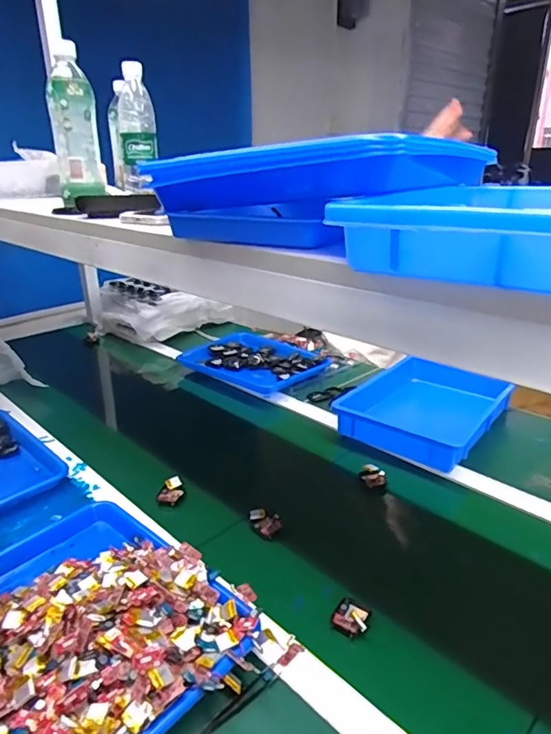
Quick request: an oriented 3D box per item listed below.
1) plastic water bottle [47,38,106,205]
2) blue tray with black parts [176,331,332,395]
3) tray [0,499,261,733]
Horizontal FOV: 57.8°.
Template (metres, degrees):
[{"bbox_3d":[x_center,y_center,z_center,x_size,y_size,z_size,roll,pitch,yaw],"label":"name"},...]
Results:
[{"bbox_3d":[-0.290,-0.349,0.721,0.061,0.200,0.058,-9,24,-20],"label":"plastic water bottle"},{"bbox_3d":[-0.054,-0.016,1.259,0.332,0.041,0.233,18,29,37],"label":"blue tray with black parts"},{"bbox_3d":[-0.208,0.272,0.555,0.338,0.071,0.262,20,31,40],"label":"tray"}]

